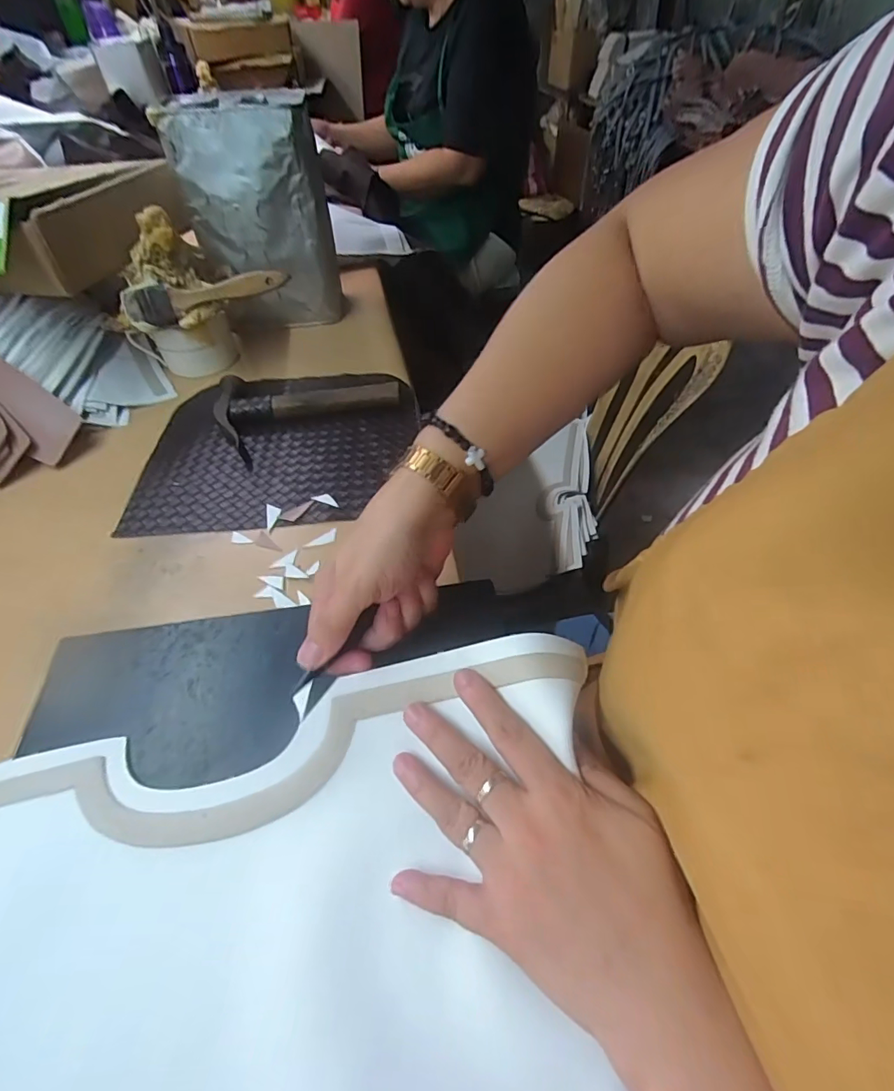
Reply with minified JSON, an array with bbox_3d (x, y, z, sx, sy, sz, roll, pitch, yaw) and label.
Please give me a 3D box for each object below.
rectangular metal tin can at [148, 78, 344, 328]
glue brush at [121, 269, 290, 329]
[{"bbox_3d":[-0.226,-0.403,0.613,0.163,0.221,0.094,-11,50,-8],"label":"rectangular metal tin can"},{"bbox_3d":[-0.255,-0.266,0.529,0.172,0.043,0.026,-8,50,-5],"label":"glue brush"}]

